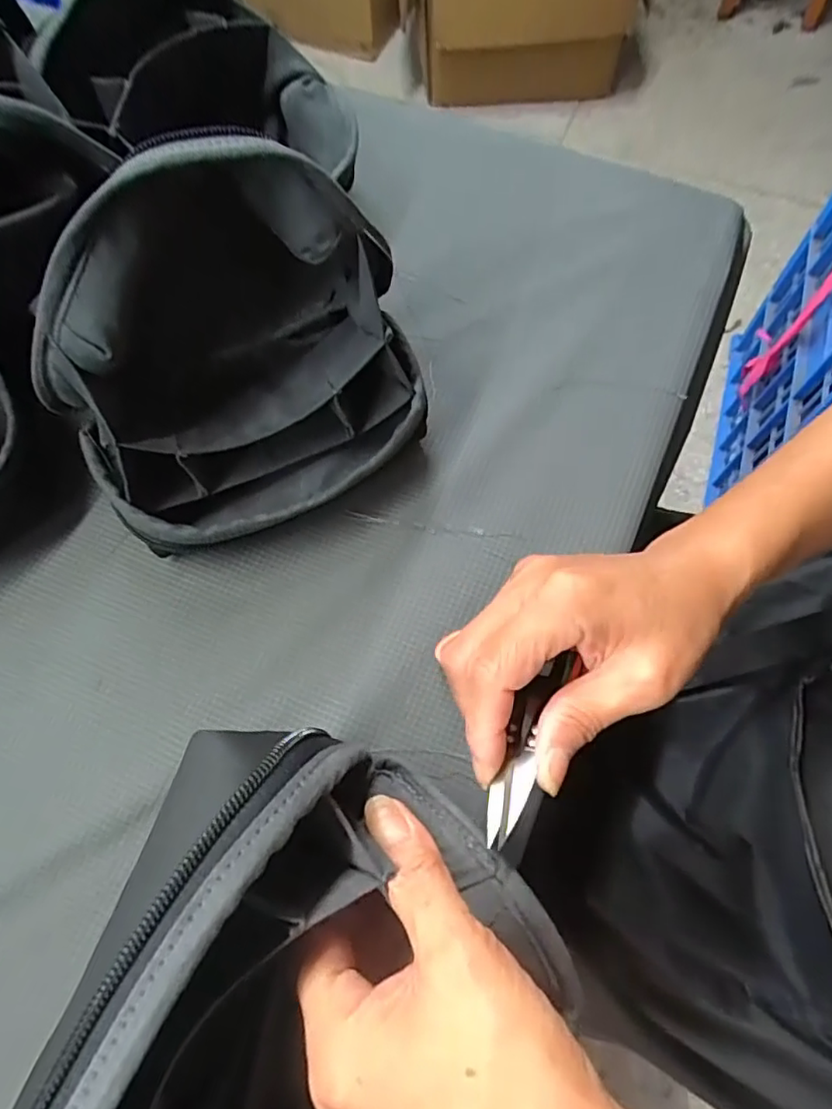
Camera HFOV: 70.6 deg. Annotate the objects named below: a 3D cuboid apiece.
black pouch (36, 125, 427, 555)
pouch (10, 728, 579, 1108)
[{"bbox_3d":[-0.075,-0.082,0.257,0.156,0.122,0.104,-41,73,-13],"label":"black pouch"},{"bbox_3d":[-0.026,0.135,0.161,0.123,0.073,0.152,16,71,7],"label":"pouch"}]

